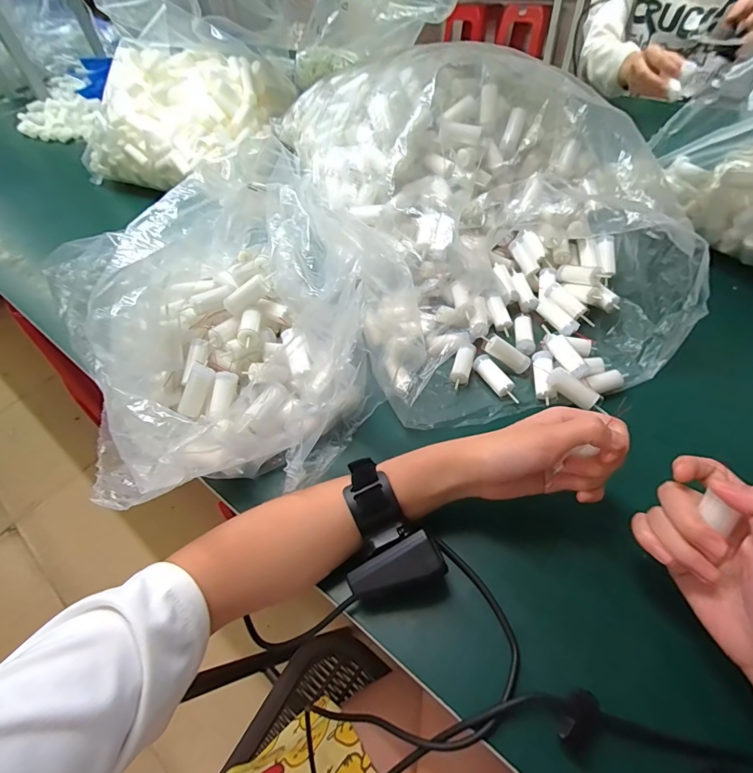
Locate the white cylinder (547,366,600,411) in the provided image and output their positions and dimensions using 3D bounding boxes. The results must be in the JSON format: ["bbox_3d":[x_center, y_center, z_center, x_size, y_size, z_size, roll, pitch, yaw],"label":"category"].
[{"bbox_3d":[0.192,0.001,0.393,0.016,0.012,0.049,-36,58,-21],"label":"white cylinder"}]

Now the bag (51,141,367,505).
[{"bbox_3d":[-0.124,-0.075,0.384,0.219,0.166,0.355,1,53,6],"label":"bag"}]

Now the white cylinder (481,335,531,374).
[{"bbox_3d":[0.141,-0.036,0.440,0.055,0.025,0.023,36,60,0],"label":"white cylinder"}]

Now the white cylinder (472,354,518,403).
[{"bbox_3d":[0.129,-0.008,0.429,0.022,0.014,0.063,-24,54,-13],"label":"white cylinder"}]

